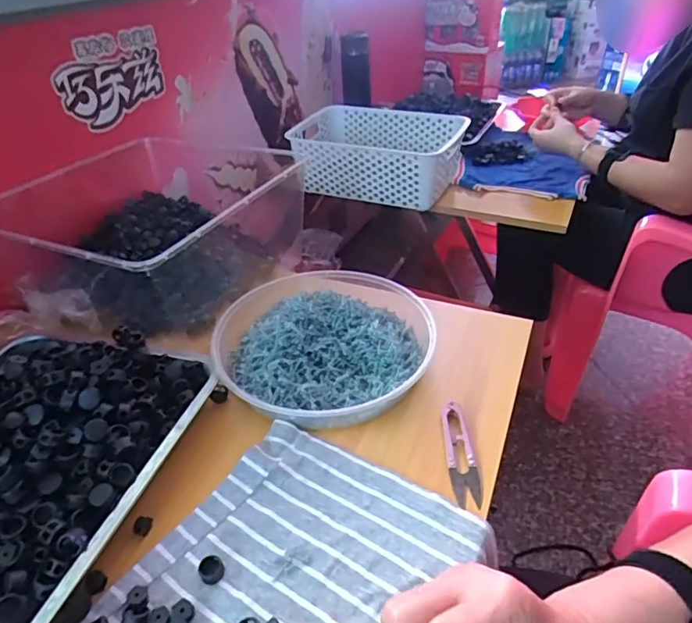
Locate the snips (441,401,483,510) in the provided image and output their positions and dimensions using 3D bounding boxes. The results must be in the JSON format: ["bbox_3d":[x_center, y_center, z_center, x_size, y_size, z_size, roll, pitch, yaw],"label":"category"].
[{"bbox_3d":[0.098,0.120,0.438,0.021,0.014,0.097,-2,37,1],"label":"snips"}]

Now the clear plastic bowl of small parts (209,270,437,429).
[{"bbox_3d":[-0.025,0.020,0.529,0.222,0.050,0.222,-2,37,1],"label":"clear plastic bowl of small parts"}]

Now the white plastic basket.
[{"bbox_3d":[0.057,-0.302,0.981,0.310,0.108,0.203,13,39,20],"label":"white plastic basket"}]

